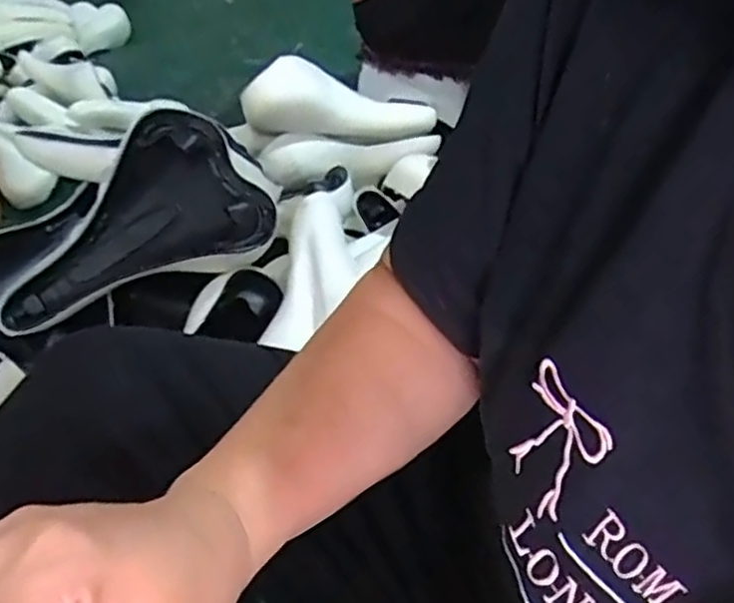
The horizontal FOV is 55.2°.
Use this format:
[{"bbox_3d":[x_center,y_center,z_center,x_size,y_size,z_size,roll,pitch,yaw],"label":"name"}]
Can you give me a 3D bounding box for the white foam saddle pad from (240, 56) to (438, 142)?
[{"bbox_3d":[-0.033,-0.252,0.918,0.272,0.087,0.054,0,37,-32],"label":"white foam saddle pad"}]

